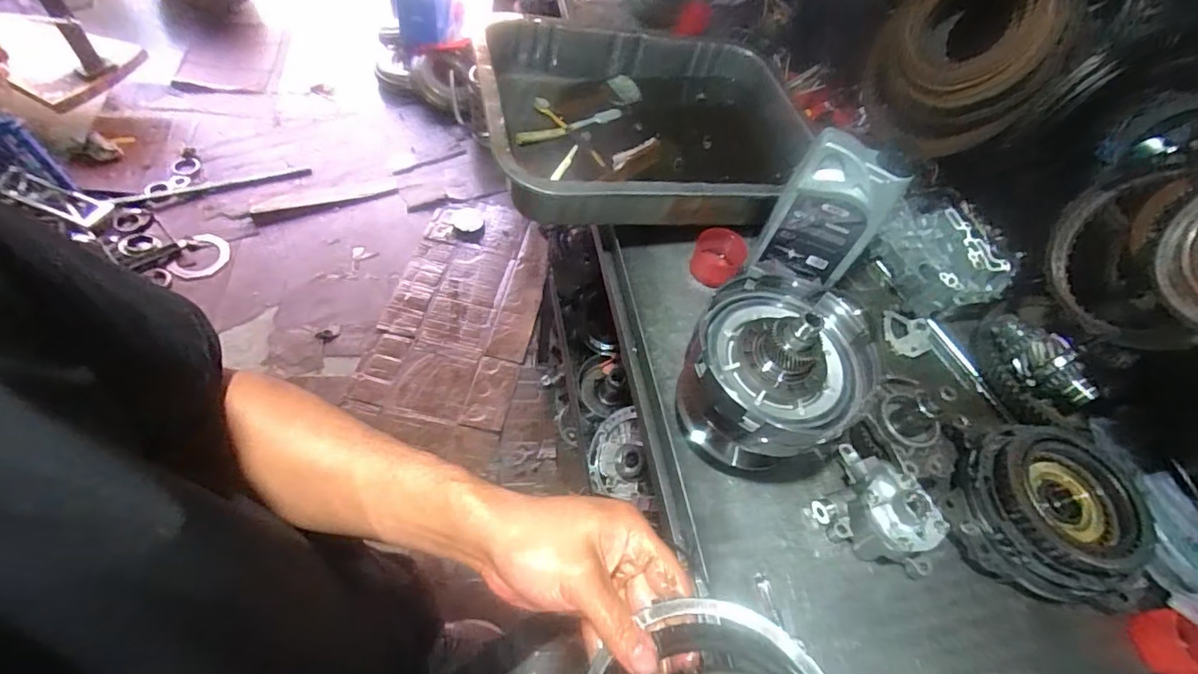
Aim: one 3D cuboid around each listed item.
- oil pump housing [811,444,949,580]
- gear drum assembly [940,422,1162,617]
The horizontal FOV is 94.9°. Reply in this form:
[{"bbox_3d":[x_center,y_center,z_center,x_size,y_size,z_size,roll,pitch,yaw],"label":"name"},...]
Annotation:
[{"bbox_3d":[0.302,0.177,0.565,0.125,0.080,0.104,37,61,15],"label":"oil pump housing"},{"bbox_3d":[0.467,0.180,0.580,0.194,0.070,0.172,9,58,-3],"label":"gear drum assembly"}]

